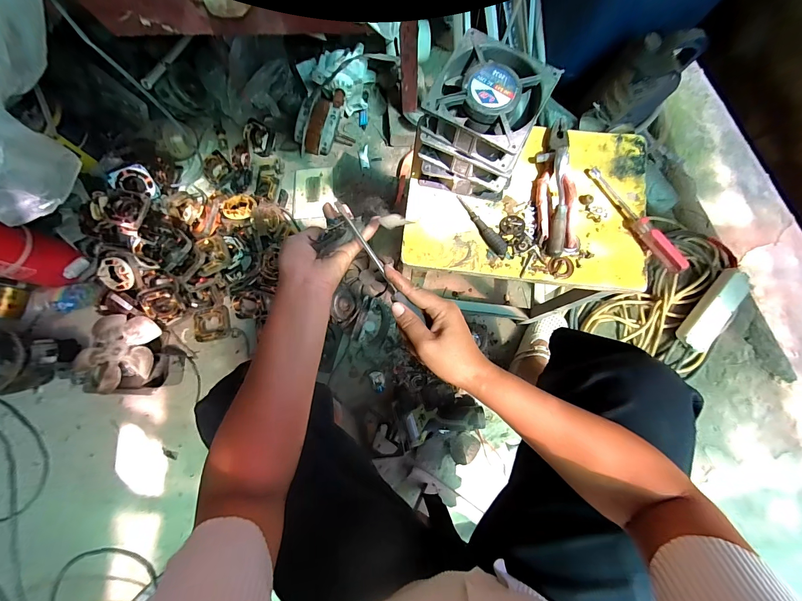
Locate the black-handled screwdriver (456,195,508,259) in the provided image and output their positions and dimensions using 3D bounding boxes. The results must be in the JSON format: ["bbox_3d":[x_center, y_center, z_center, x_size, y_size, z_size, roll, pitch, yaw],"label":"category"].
[{"bbox_3d":[0.111,-0.104,0.467,0.018,0.014,0.104,-33,81,-6],"label":"black-handled screwdriver"}]

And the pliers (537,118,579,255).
[{"bbox_3d":[0.216,-0.164,0.469,0.053,0.031,0.192,1,80,0],"label":"pliers"}]

